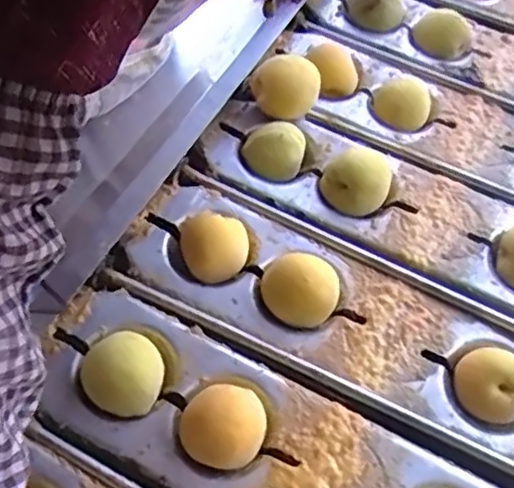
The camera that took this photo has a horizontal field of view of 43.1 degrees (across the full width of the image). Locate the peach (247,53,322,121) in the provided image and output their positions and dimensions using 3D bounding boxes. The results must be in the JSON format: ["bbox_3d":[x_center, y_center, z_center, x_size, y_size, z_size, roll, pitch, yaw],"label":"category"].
[{"bbox_3d":[0.029,-0.165,0.701,0.073,0.061,0.070,4,53,-2],"label":"peach"}]

